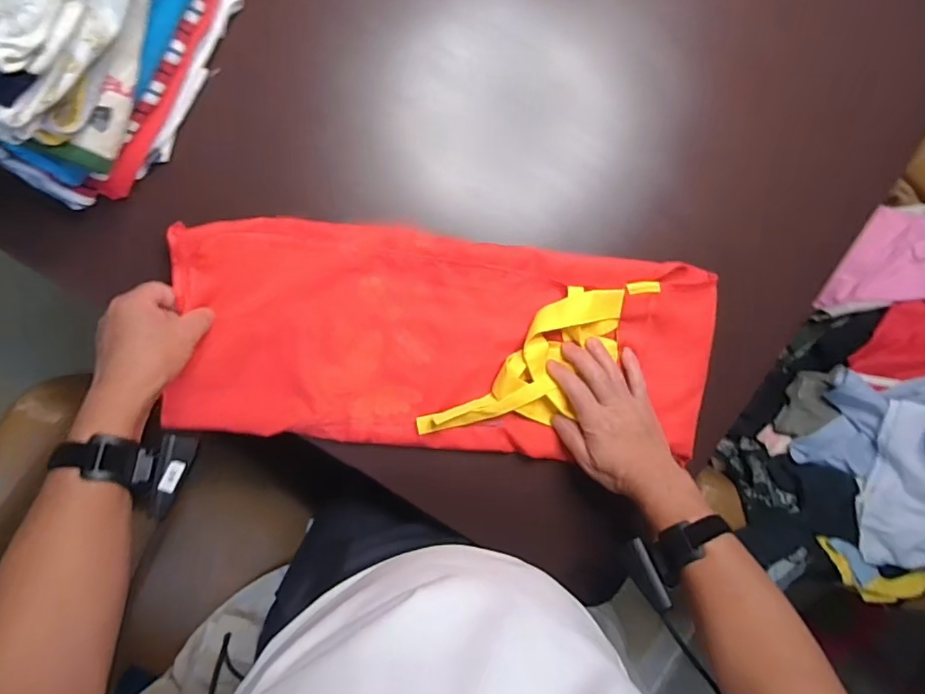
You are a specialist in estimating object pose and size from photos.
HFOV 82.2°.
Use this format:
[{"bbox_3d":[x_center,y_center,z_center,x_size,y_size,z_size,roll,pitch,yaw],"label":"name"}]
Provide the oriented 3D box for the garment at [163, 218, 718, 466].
[{"bbox_3d":[-0.005,-0.004,0.582,0.570,0.029,0.235,1,95,-6],"label":"garment"}]

